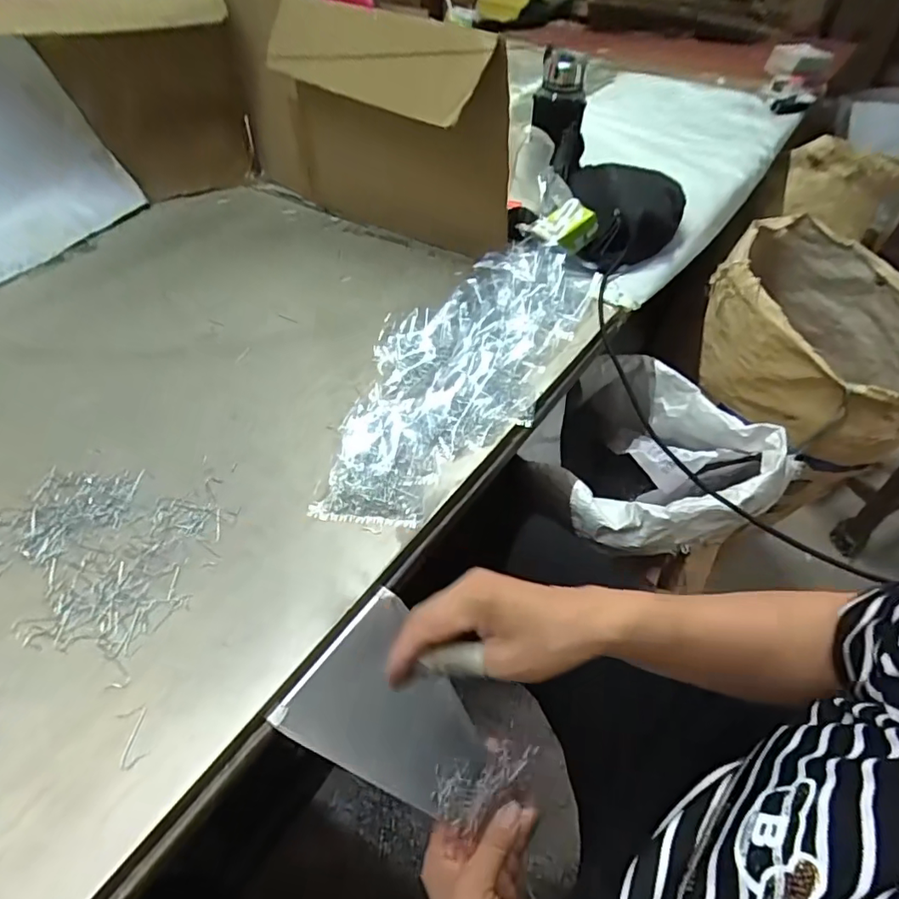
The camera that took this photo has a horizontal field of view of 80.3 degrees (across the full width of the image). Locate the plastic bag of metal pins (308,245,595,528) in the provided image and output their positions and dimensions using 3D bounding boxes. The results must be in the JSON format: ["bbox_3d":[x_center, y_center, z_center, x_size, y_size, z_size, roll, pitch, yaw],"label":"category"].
[{"bbox_3d":[0.016,-0.097,0.557,0.170,0.033,0.429,18,50,16],"label":"plastic bag of metal pins"}]

